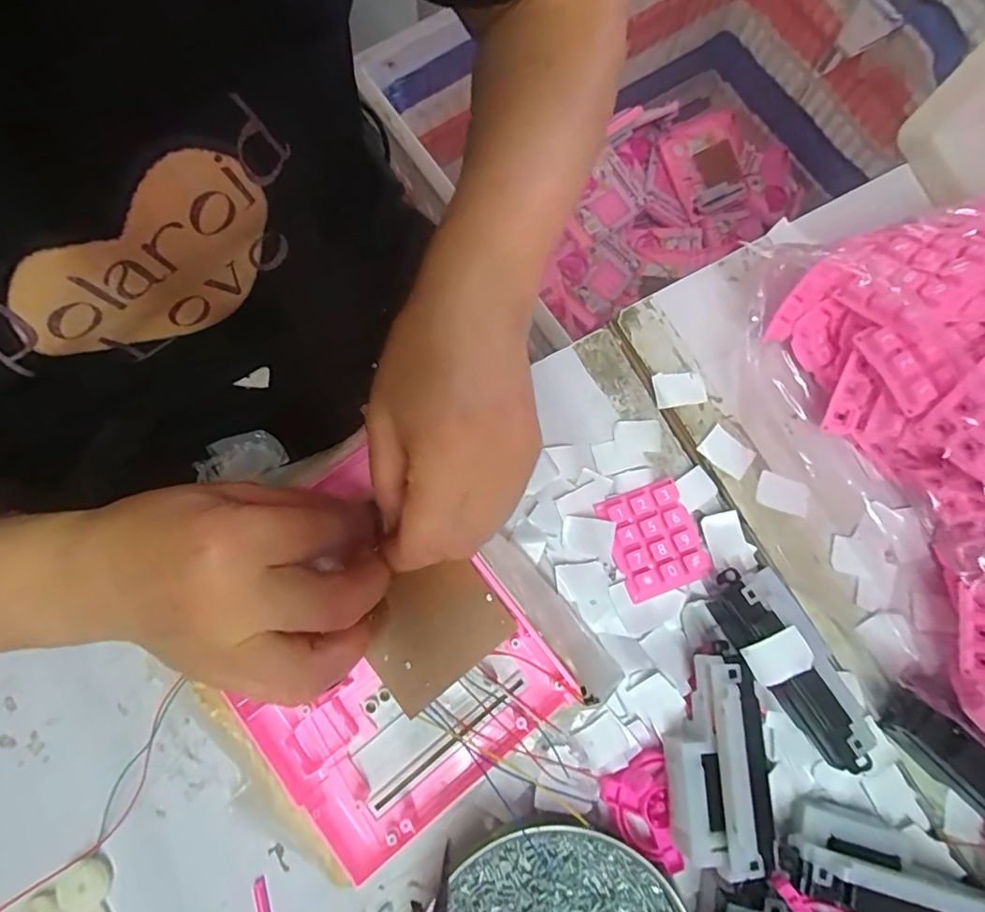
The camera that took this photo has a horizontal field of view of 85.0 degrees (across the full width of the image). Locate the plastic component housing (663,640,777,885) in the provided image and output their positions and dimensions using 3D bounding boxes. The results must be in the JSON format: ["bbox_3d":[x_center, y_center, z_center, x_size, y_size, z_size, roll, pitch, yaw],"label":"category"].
[{"bbox_3d":[0.109,0.147,0.266,0.039,0.036,0.098,2,78,0],"label":"plastic component housing"}]

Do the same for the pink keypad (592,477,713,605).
[{"bbox_3d":[0.093,0.047,0.307,0.050,0.008,0.060,-19,79,-4],"label":"pink keypad"}]

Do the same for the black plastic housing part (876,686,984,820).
[{"bbox_3d":[0.234,0.152,0.266,0.022,0.031,0.085,-44,81,-9],"label":"black plastic housing part"}]

